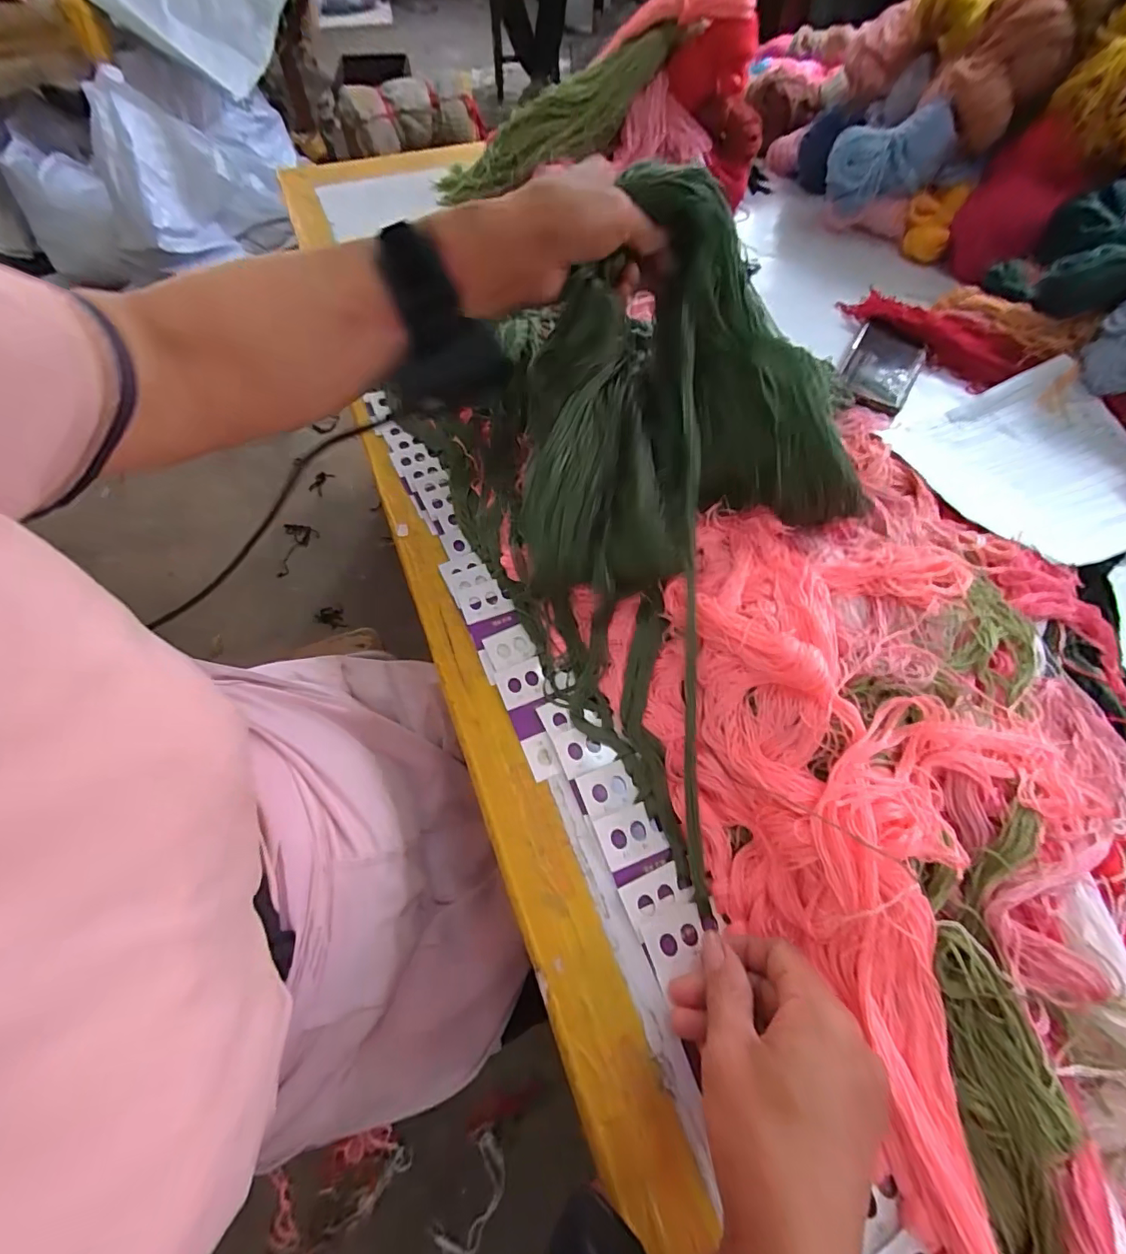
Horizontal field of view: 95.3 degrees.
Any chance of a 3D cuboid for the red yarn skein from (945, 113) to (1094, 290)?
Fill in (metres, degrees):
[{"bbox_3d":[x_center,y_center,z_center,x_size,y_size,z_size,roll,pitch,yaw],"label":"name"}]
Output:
[{"bbox_3d":[0.556,-0.514,0.637,0.106,0.148,0.066,32,64,16],"label":"red yarn skein"}]

